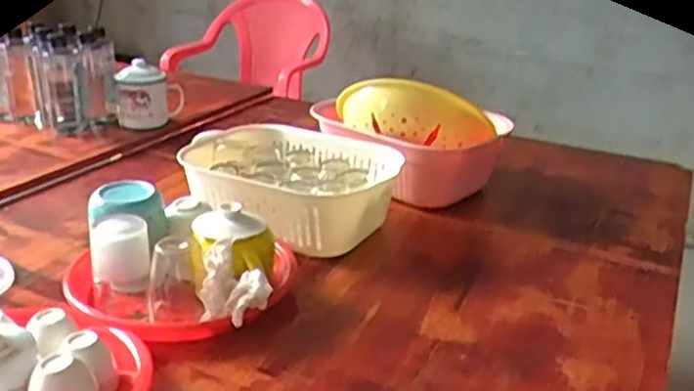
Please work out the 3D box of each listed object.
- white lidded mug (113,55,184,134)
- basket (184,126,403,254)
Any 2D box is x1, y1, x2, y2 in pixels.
[{"bbox_3d":[-0.361,-0.183,1.290,0.093,0.126,0.091,6,23,7],"label":"white lidded mug"},{"bbox_3d":[-0.082,-0.010,1.005,0.285,0.099,0.223,17,27,31],"label":"basket"}]

